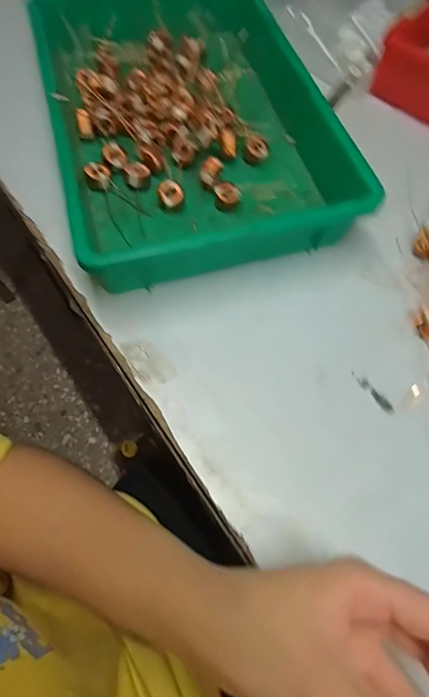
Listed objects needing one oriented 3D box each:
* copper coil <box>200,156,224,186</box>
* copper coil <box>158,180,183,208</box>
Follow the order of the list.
[{"bbox_3d":[-0.003,-0.170,0.386,0.016,0.012,0.031,22,67,9],"label":"copper coil"},{"bbox_3d":[-0.041,-0.146,0.378,0.020,0.013,0.022,0,65,0],"label":"copper coil"}]

